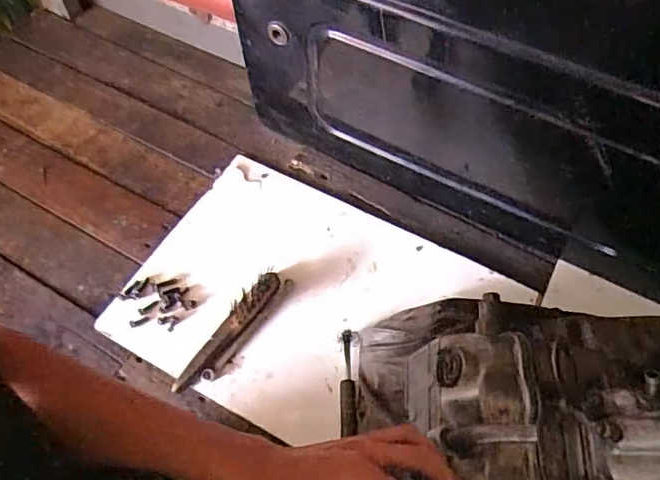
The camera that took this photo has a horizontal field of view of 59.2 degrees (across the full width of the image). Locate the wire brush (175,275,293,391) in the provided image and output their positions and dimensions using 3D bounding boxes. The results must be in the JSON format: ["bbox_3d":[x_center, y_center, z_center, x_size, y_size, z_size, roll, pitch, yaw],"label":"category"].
[{"bbox_3d":[-0.127,0.121,0.792,0.046,0.034,0.208,30,60,16],"label":"wire brush"}]

